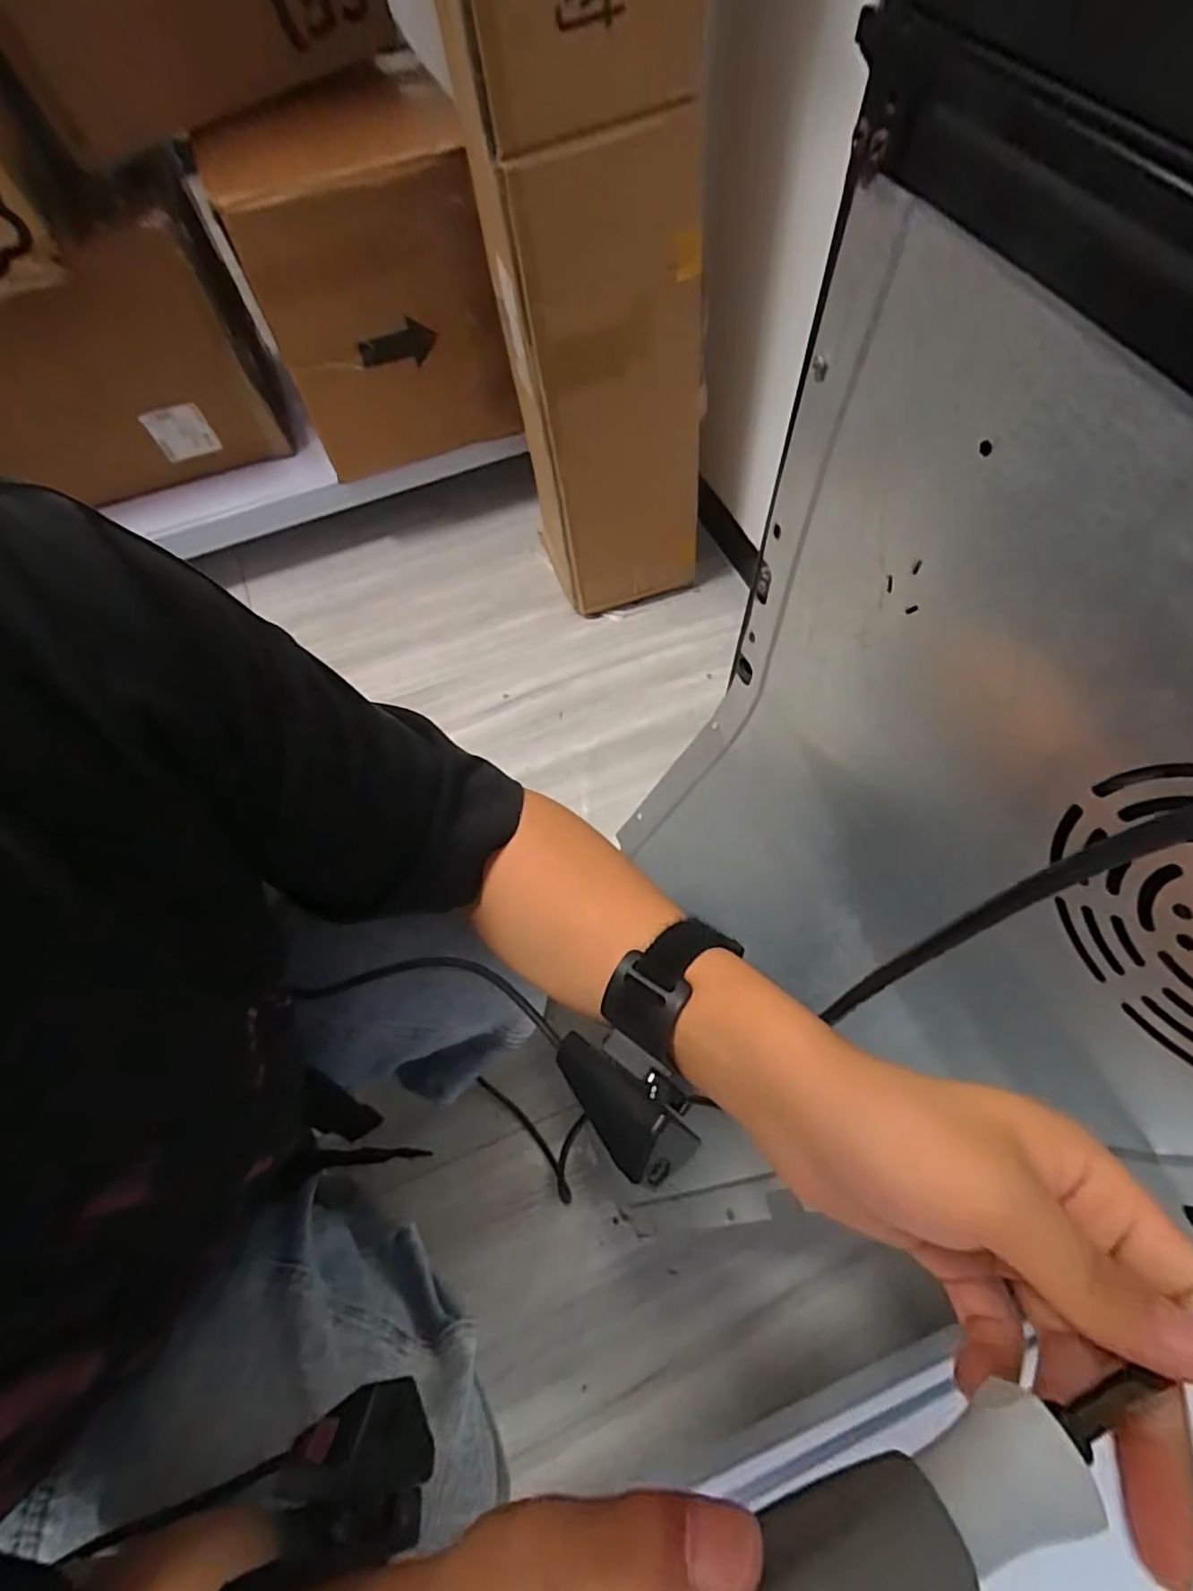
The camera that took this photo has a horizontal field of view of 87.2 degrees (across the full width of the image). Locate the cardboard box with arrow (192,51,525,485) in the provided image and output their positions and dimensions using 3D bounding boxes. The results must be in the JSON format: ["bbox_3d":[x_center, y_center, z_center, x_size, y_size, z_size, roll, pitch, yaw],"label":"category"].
[{"bbox_3d":[-0.306,-0.703,0.882,0.301,0.326,0.251,-17,64,-5],"label":"cardboard box with arrow"}]

